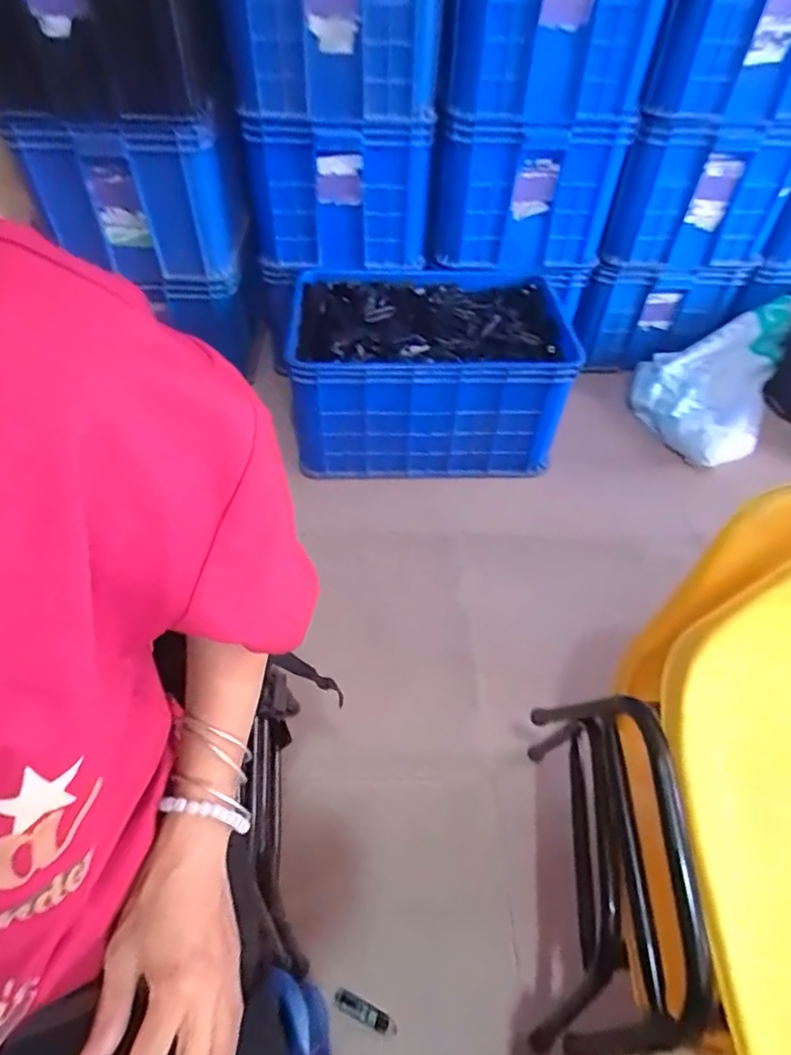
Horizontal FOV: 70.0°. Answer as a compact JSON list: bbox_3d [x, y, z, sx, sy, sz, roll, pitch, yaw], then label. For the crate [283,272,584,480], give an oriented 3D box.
[{"bbox_3d":[0.082,-0.365,1.353,0.575,0.309,0.435,5,49,2],"label":"crate"}]

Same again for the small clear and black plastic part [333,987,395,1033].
[{"bbox_3d":[-0.038,0.606,0.705,0.082,0.021,0.019,20,51,15],"label":"small clear and black plastic part"}]

